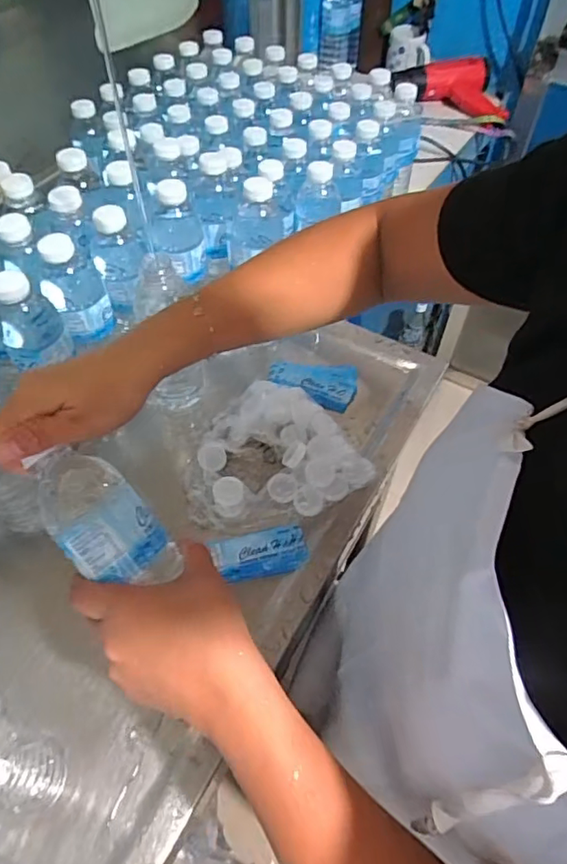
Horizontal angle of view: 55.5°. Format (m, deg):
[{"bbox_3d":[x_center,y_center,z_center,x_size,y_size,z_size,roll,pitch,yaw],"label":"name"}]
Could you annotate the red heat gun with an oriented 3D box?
[{"bbox_3d":[0.365,-0.754,1.174,0.246,0.069,0.130,15,55,10],"label":"red heat gun"}]

